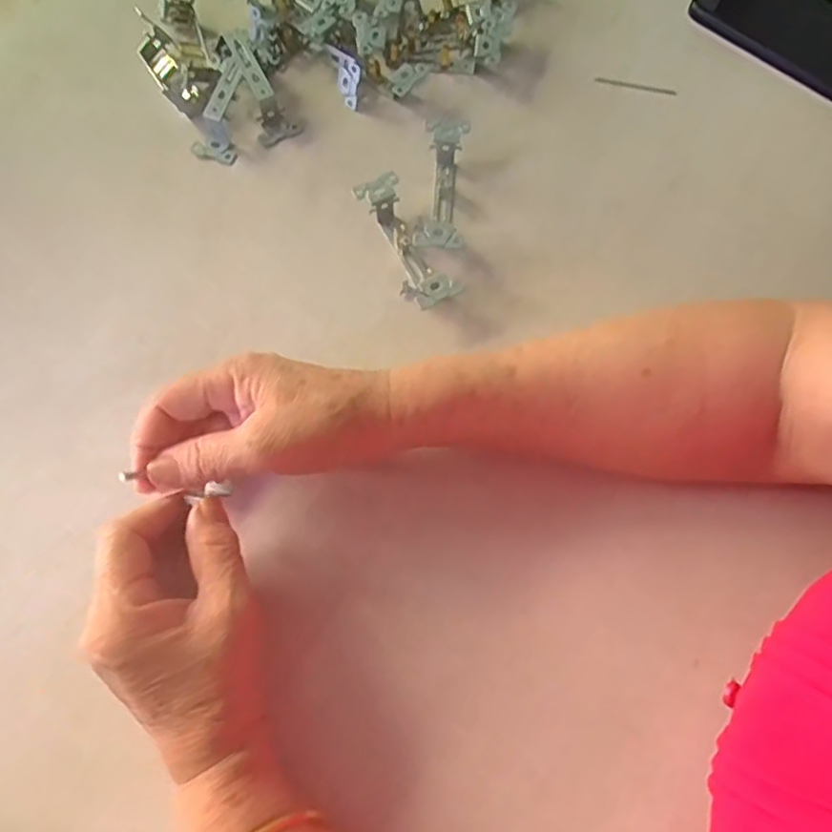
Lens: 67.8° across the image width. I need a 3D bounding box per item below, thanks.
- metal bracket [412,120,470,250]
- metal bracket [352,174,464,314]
[{"bbox_3d":[0.018,-0.158,0.433,0.031,0.024,0.102,3,73,2],"label":"metal bracket"},{"bbox_3d":[-0.007,-0.115,0.420,0.031,0.024,0.103,-26,74,-7],"label":"metal bracket"}]

